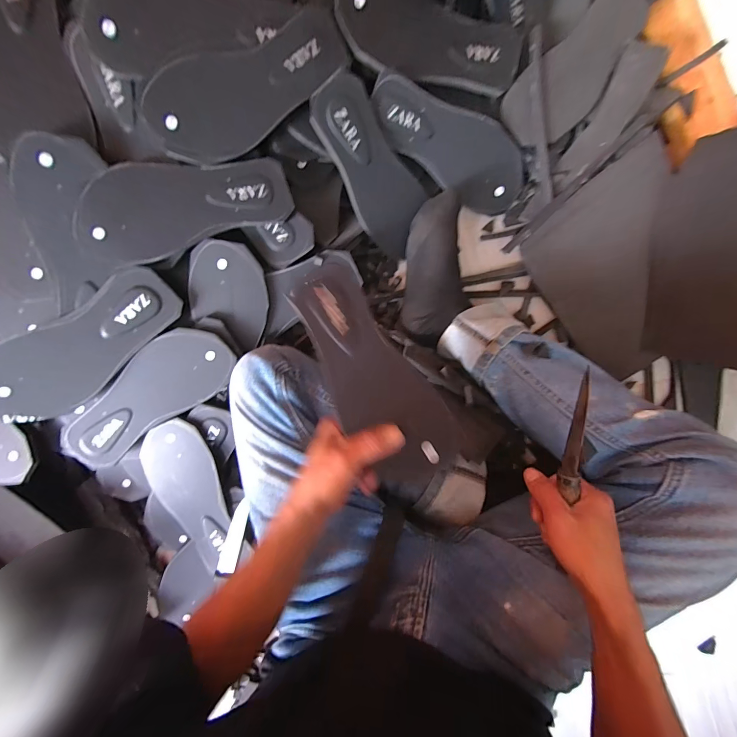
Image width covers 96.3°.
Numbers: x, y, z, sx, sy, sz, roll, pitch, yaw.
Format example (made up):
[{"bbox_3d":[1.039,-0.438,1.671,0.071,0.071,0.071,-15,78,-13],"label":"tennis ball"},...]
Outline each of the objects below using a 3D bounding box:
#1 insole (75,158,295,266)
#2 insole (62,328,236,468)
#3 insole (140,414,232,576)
[{"bbox_3d":[-0.224,-0.206,0.408,0.245,0.019,0.103,-23,107,-10],"label":"insole"},{"bbox_3d":[-0.304,0.035,0.450,0.247,0.009,0.101,-34,108,-1],"label":"insole"},{"bbox_3d":[-0.265,0.190,0.489,0.097,0.012,0.229,-12,101,5],"label":"insole"}]

